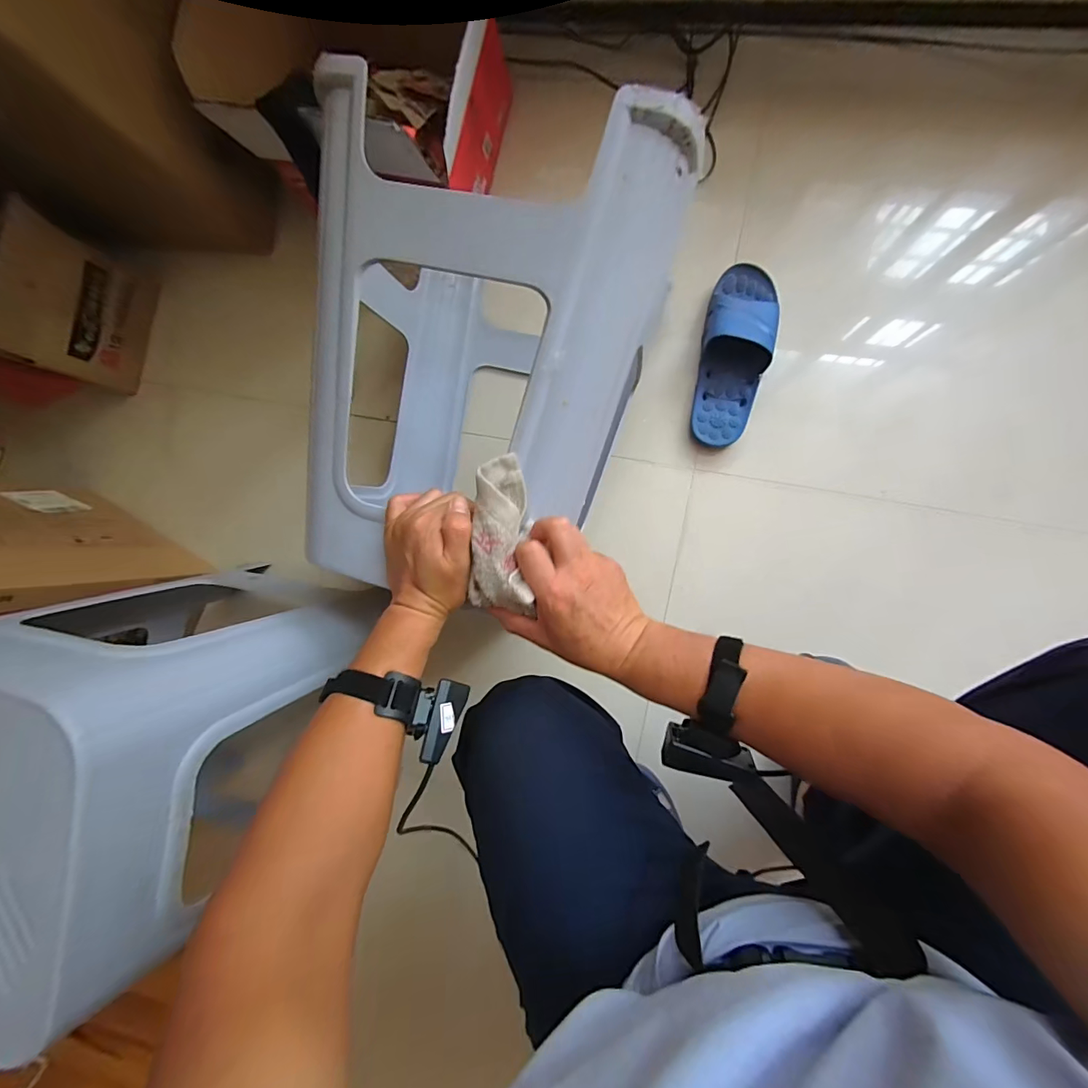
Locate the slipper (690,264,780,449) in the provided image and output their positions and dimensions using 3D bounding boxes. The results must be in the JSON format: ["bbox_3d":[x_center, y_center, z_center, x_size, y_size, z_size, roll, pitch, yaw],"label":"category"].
[{"bbox_3d":[0.280,-0.278,0.674,0.095,0.056,0.262,12,93,9],"label":"slipper"}]

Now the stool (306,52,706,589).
[{"bbox_3d":[-0.089,-0.191,0.606,0.399,0.378,0.452,16,93,9],"label":"stool"}]

